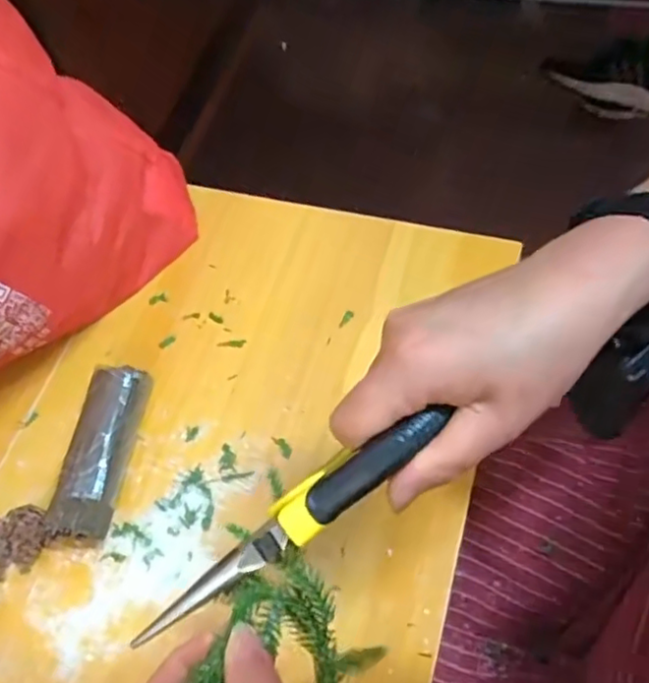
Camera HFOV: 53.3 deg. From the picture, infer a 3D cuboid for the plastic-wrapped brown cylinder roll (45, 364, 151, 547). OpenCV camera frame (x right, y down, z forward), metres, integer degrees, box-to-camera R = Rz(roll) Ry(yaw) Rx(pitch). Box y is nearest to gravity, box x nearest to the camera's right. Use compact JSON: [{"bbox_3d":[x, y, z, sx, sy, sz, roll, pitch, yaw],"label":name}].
[{"bbox_3d":[-0.139,0.068,0.406,0.036,0.029,0.111,3,61,8],"label":"plastic-wrapped brown cylinder roll"}]

